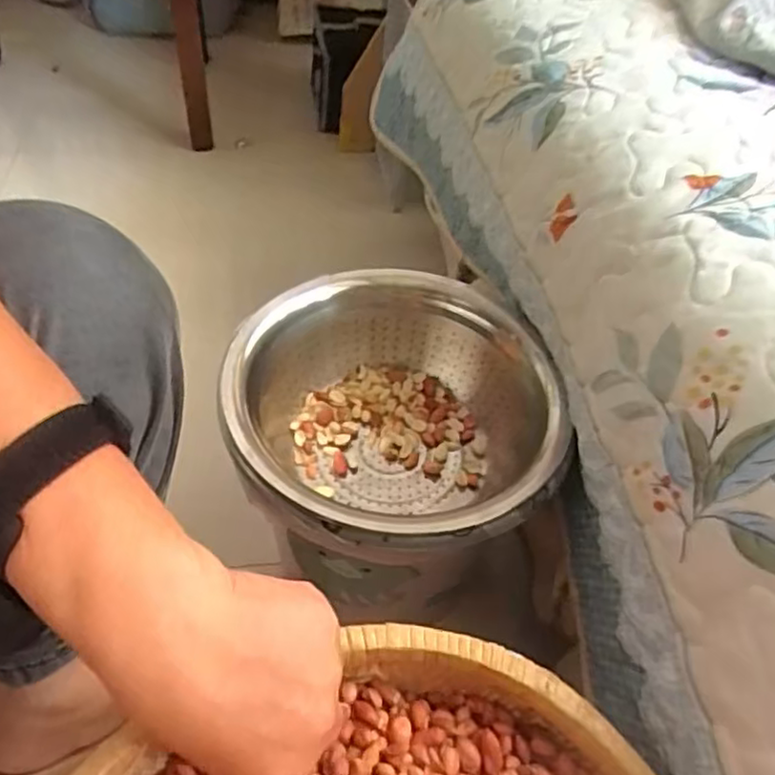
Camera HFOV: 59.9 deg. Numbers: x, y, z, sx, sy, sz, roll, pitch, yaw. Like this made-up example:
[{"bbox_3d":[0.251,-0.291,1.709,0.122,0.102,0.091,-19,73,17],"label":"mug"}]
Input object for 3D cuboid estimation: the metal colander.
[{"bbox_3d":[0.004,0.024,0.542,0.243,0.096,0.253,3,49,-4],"label":"metal colander"}]

